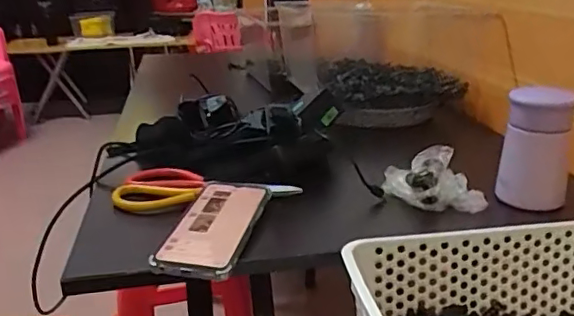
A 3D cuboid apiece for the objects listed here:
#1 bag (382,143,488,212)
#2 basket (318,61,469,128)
[{"bbox_3d":[0.161,0.025,0.637,0.094,0.038,0.096,-5,21,-9],"label":"bag"},{"bbox_3d":[0.167,-0.112,0.936,0.224,0.066,0.207,-4,20,-7],"label":"basket"}]

